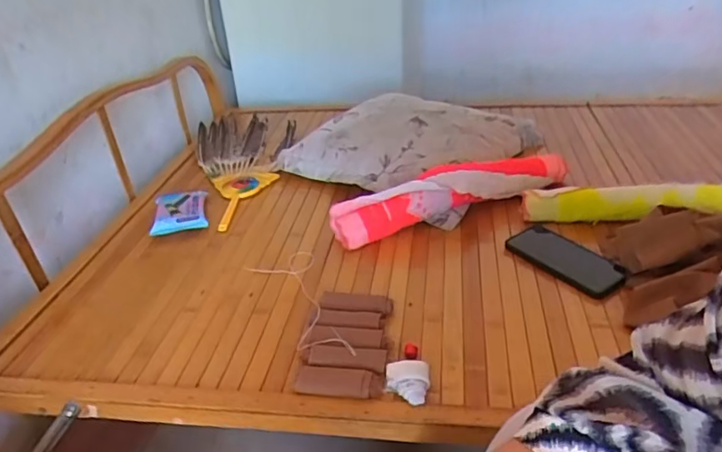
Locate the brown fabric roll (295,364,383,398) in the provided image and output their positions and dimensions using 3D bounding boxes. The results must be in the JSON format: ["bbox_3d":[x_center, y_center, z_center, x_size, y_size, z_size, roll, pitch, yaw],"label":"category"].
[{"bbox_3d":[-0.024,0.179,0.611,0.100,0.015,0.033,2,31,10],"label":"brown fabric roll"}]

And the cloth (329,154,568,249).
[{"bbox_3d":[0.168,-0.058,0.908,0.440,0.092,0.065,-14,34,-17],"label":"cloth"}]

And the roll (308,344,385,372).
[{"bbox_3d":[-0.017,0.155,0.633,0.090,0.008,0.030,0,31,7],"label":"roll"}]

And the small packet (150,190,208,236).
[{"bbox_3d":[-0.320,-0.028,0.946,0.093,0.037,0.131,-10,31,-10],"label":"small packet"}]

